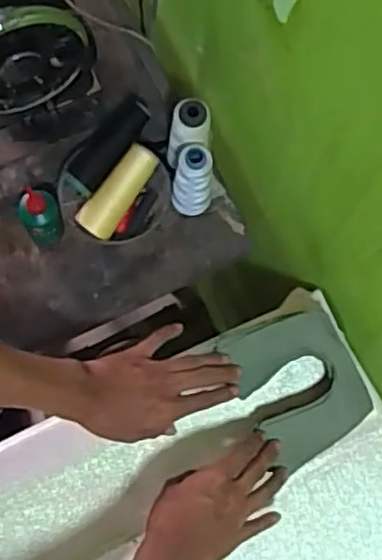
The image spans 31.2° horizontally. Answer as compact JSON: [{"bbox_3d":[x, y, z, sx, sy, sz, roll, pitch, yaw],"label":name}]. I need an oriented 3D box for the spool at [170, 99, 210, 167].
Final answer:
[{"bbox_3d":[-0.003,-0.159,0.778,0.044,0.103,0.044,1,74,-4],"label":"spool"}]

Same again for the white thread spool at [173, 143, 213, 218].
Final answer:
[{"bbox_3d":[0.000,-0.113,0.776,0.041,0.122,0.044,1,72,-2],"label":"white thread spool"}]

